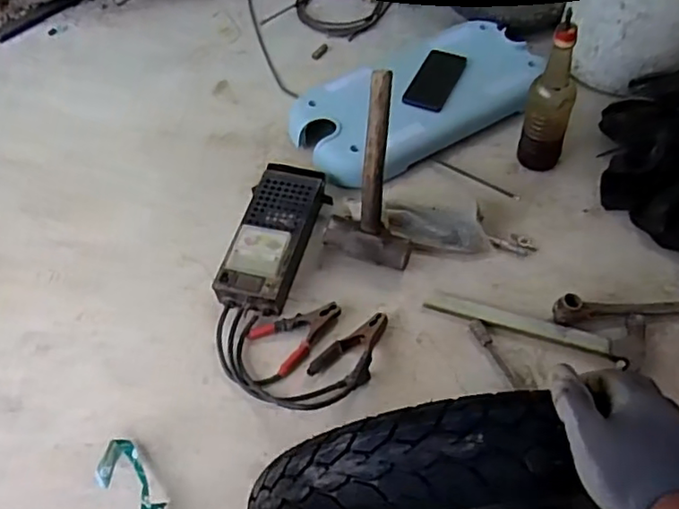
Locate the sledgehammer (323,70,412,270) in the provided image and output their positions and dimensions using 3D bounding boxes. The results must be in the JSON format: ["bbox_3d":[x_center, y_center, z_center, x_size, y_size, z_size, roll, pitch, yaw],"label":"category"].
[{"bbox_3d":[0.058,-0.132,0.977,0.140,0.302,0.044,10,18,10],"label":"sledgehammer"}]

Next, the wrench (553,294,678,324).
[{"bbox_3d":[0.465,0.082,0.945,0.278,0.045,0.048,-2,55,2],"label":"wrench"}]

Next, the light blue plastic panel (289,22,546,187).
[{"bbox_3d":[0.151,-0.311,1.213,0.499,0.096,0.309,-19,56,-11],"label":"light blue plastic panel"}]

